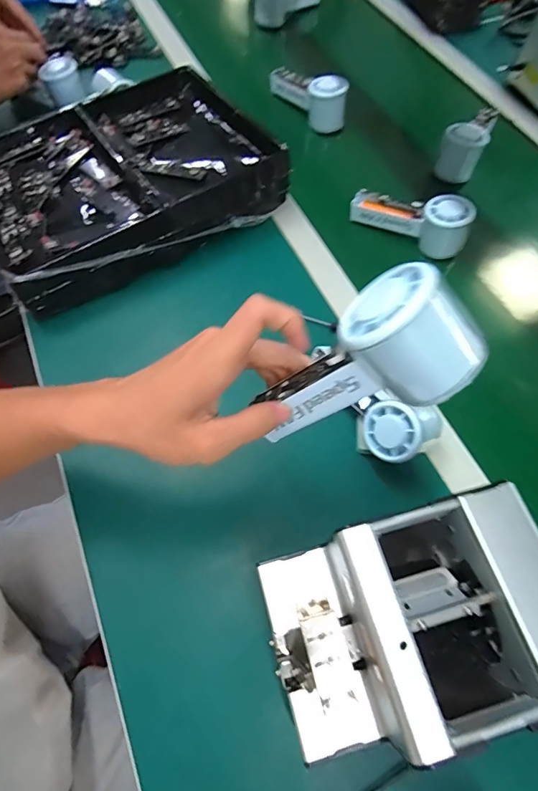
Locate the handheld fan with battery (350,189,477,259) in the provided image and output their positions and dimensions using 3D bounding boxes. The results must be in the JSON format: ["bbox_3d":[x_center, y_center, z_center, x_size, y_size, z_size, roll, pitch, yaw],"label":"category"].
[{"bbox_3d":[0.183,-0.235,0.565,0.151,0.058,0.053,19,65,9],"label":"handheld fan with battery"}]

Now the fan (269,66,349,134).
[{"bbox_3d":[0.064,-0.487,0.687,0.049,0.065,0.143,-29,67,-13],"label":"fan"}]

